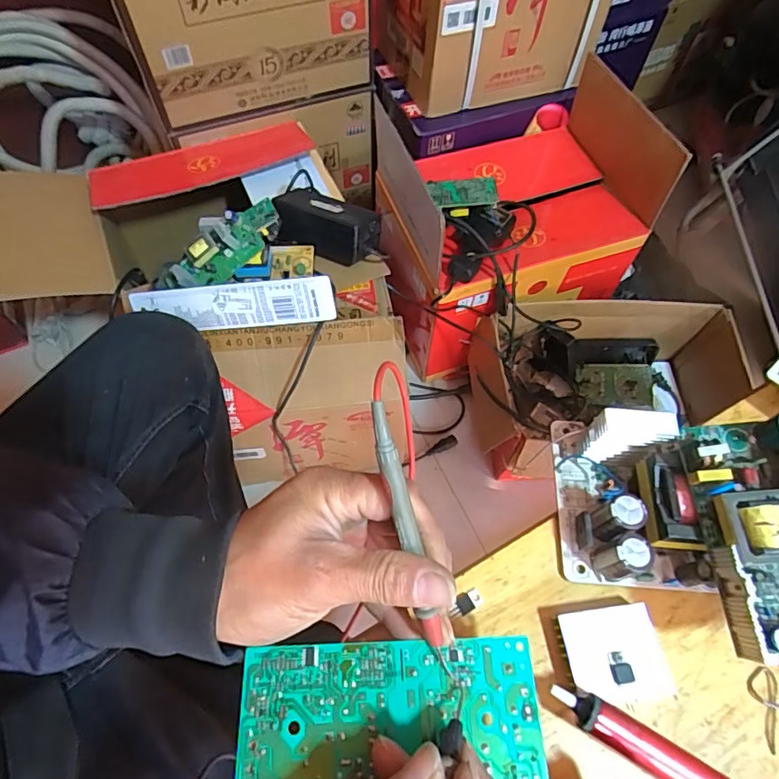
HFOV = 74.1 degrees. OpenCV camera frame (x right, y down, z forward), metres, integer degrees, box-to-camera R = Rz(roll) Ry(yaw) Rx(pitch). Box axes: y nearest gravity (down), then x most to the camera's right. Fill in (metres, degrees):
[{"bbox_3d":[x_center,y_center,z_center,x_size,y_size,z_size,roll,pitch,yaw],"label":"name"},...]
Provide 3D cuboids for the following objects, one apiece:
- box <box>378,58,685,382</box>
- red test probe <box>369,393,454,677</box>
[{"bbox_3d":[0.206,-0.281,0.940,0.414,0.370,0.311,-17,64,-10],"label":"box"},{"bbox_3d":[0.010,0.076,0.251,0.010,0.009,0.146,-16,104,-10],"label":"red test probe"}]

